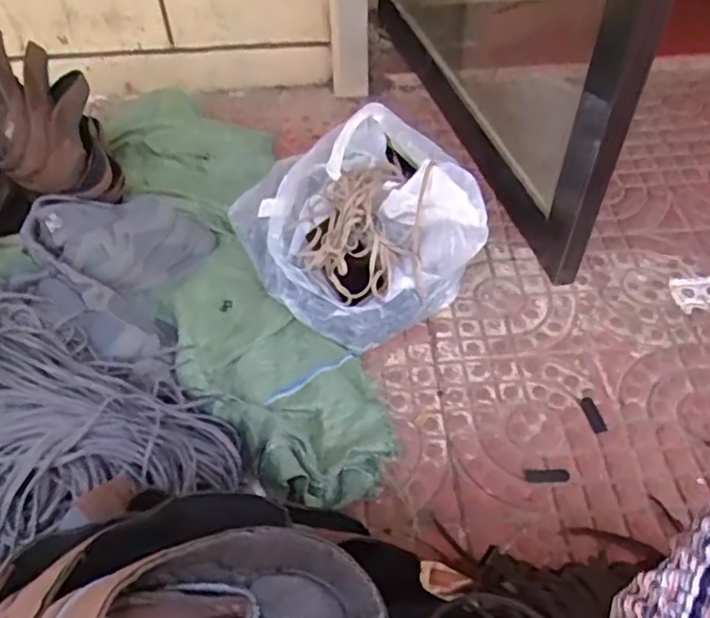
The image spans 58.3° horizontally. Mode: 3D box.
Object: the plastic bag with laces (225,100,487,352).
[{"bbox_3d":[-0.010,-0.167,1.080,0.348,0.180,0.437,-23,52,-15],"label":"plastic bag with laces"}]

